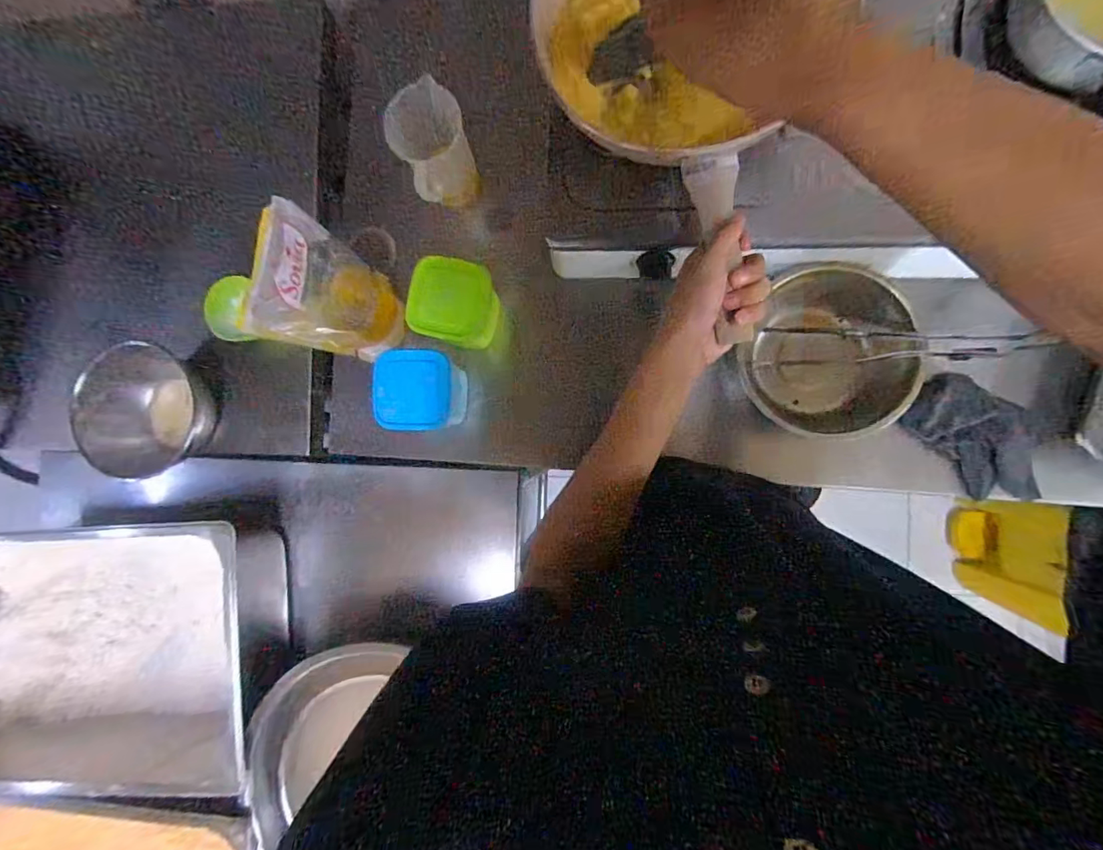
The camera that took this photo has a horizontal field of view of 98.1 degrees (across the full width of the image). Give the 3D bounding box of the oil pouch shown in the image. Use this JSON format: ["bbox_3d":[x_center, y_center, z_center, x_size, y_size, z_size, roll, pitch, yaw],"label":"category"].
[{"bbox_3d":[-0.247,-0.149,0.573,0.039,0.254,0.129,12,90,6],"label":"oil pouch"}]

